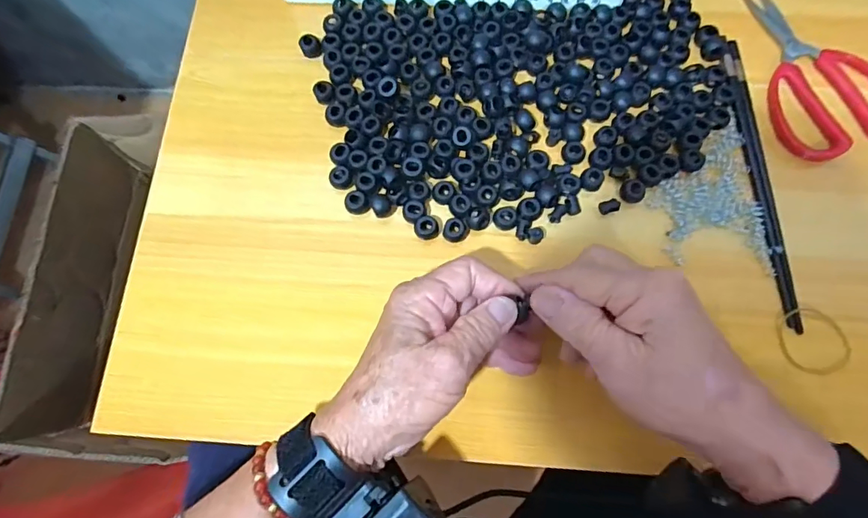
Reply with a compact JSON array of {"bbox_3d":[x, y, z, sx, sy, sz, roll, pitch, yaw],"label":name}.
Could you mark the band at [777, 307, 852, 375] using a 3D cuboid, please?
[{"bbox_3d":[0.263,0.056,0.321,0.048,0.005,0.046,-8,76,-3],"label":"band"}]

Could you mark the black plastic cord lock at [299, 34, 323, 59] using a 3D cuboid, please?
[{"bbox_3d":[-0.101,-0.174,0.379,0.016,0.010,0.017,-31,78,-9],"label":"black plastic cord lock"}]

